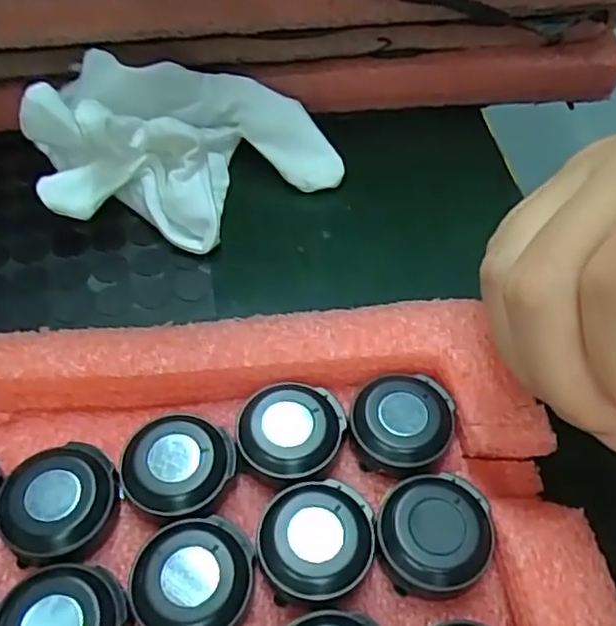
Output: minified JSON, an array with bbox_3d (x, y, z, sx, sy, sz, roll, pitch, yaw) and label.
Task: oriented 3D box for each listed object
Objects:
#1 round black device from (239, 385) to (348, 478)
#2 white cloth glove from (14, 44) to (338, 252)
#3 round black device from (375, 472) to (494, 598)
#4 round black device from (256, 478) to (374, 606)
[{"bbox_3d":[-0.005,0.035,0.188,0.029,0.013,0.027,0,52,0],"label":"round black device"},{"bbox_3d":[-0.045,-0.065,0.257,0.111,0.053,0.065,-8,54,-10],"label":"white cloth glove"},{"bbox_3d":[0.033,0.058,0.171,0.030,0.013,0.028,0,52,0],"label":"round black device"},{"bbox_3d":[0.002,0.059,0.170,0.029,0.013,0.028,2,52,1],"label":"round black device"}]

